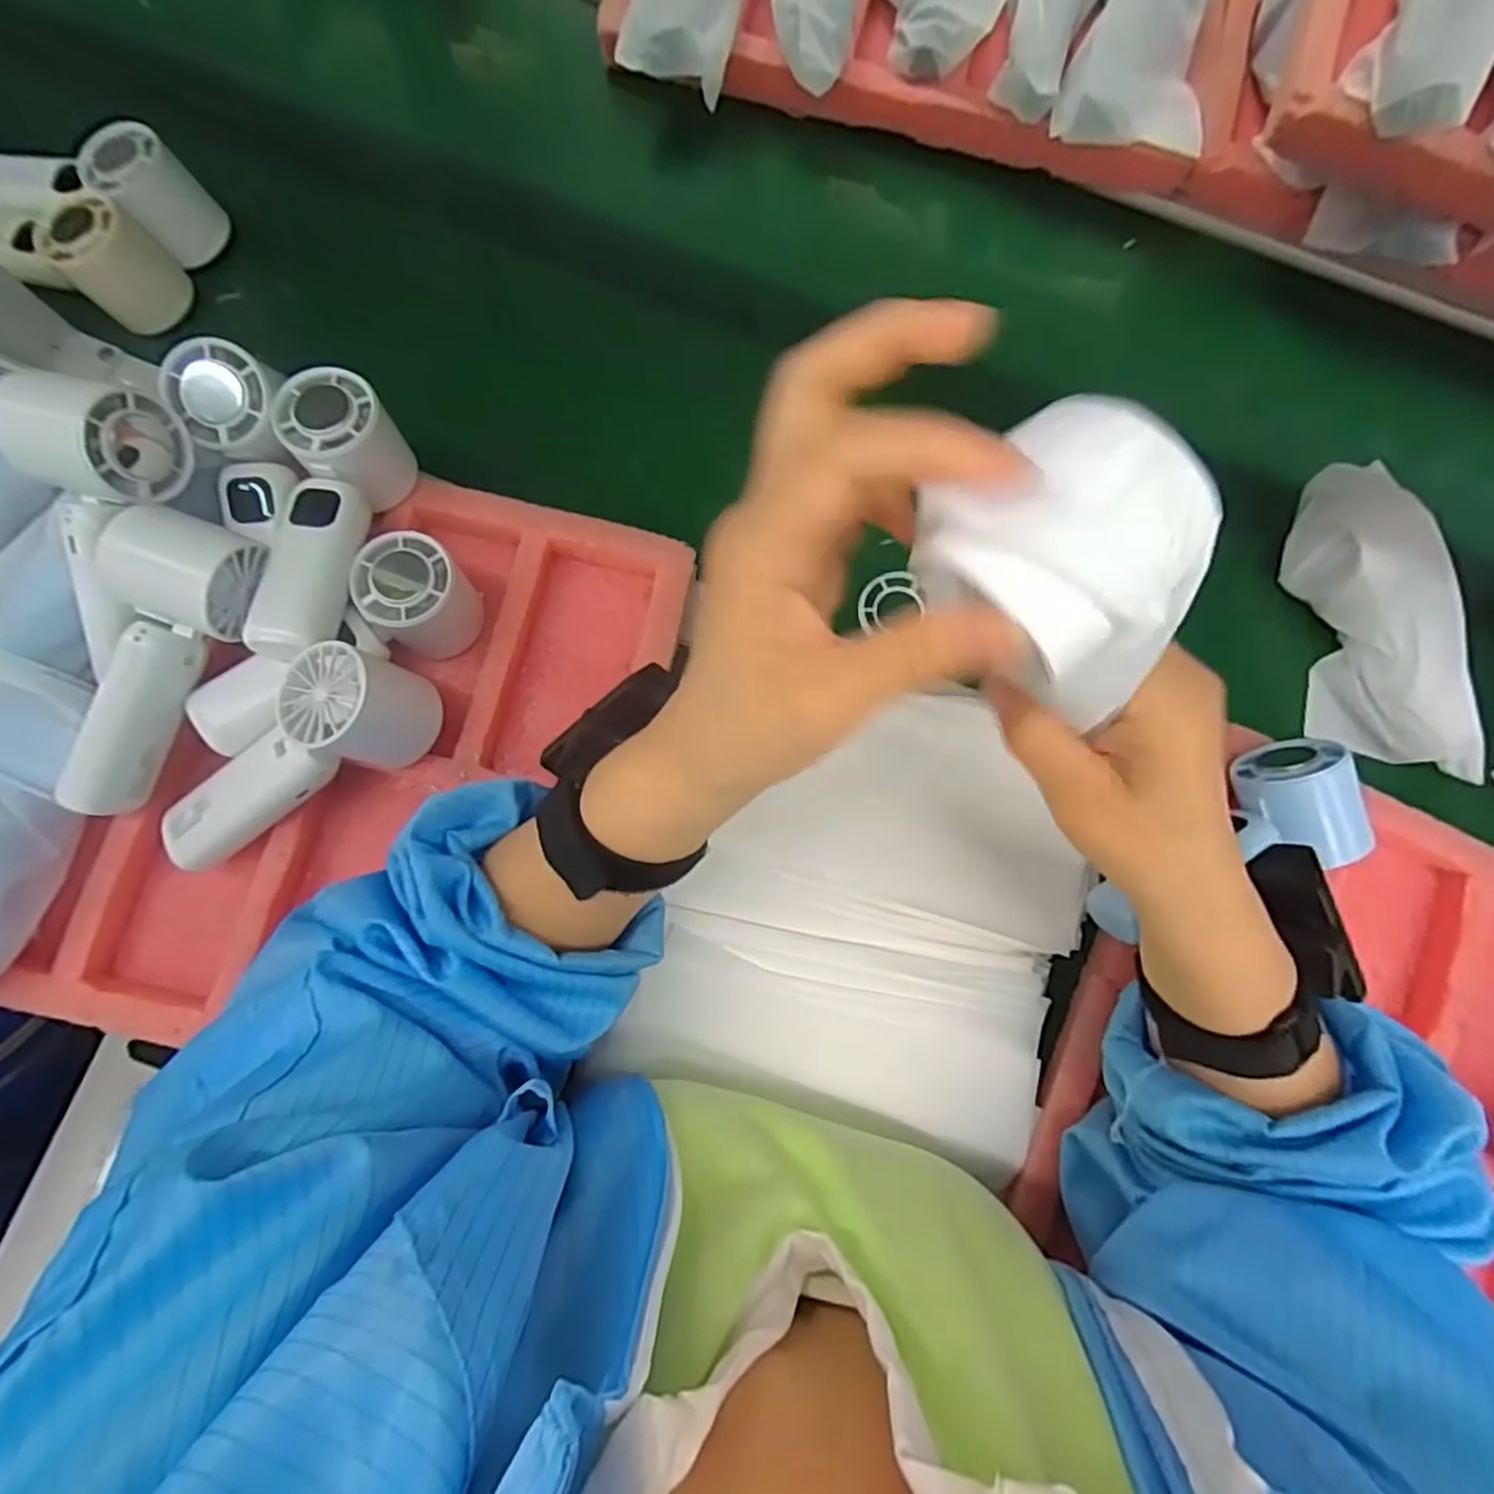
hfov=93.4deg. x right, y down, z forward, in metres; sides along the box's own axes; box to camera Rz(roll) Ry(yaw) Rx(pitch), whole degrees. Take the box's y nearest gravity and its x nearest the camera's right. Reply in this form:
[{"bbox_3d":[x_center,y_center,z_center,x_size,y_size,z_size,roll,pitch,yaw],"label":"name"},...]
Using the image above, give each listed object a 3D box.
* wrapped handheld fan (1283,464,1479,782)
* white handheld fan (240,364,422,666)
[{"bbox_3d":[0.393,-0.076,0.441,0.068,0.056,0.195,-5,78,-3],"label":"wrapped handheld fan"},{"bbox_3d":[-0.230,-0.121,0.384,0.051,0.050,0.156,7,78,0],"label":"white handheld fan"}]

